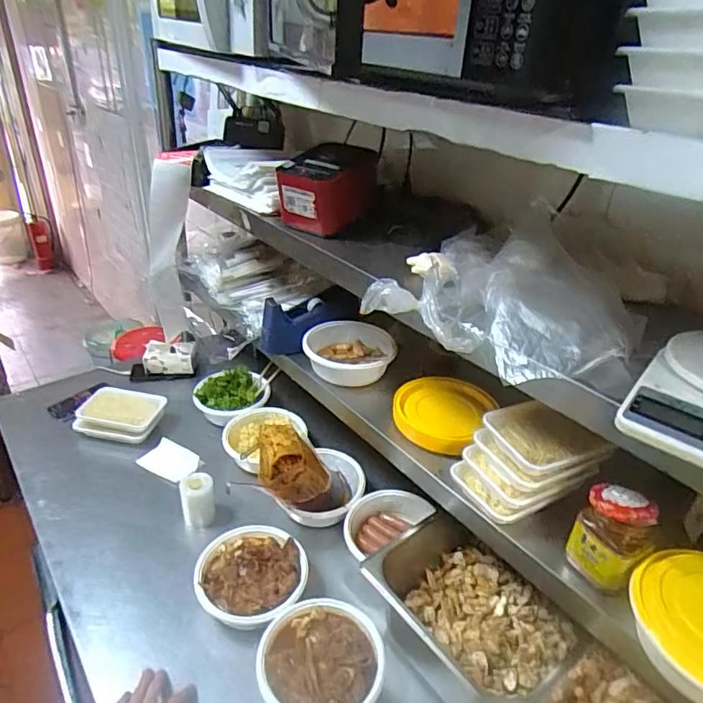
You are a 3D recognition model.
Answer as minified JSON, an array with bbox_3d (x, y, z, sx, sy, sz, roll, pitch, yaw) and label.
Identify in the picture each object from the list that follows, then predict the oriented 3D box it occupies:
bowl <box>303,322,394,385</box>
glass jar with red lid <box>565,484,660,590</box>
[{"bbox_3d":[-0.003,-0.003,0.994,0.161,0.056,0.155,2,31,-1],"label":"bowl"},{"bbox_3d":[0.300,0.209,0.615,0.060,0.100,0.077,-21,38,-33],"label":"glass jar with red lid"}]

